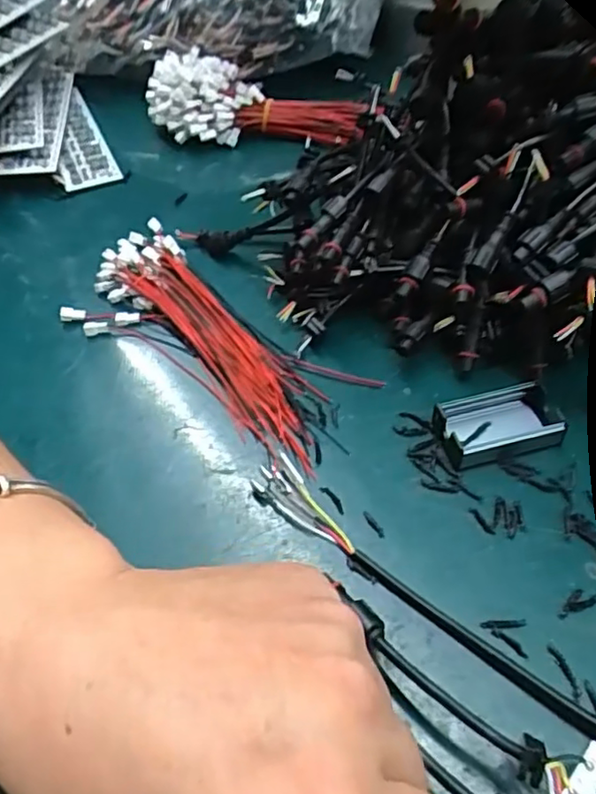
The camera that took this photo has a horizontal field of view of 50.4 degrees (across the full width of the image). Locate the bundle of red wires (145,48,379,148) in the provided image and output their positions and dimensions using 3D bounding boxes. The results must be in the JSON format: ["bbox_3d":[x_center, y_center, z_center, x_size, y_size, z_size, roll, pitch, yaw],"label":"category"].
[{"bbox_3d":[-0.032,-0.218,0.470,0.163,0.047,0.057,6,51,10],"label":"bundle of red wires"}]

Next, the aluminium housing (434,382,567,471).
[{"bbox_3d":[0.091,0.013,0.288,0.053,0.015,0.031,-13,51,-5],"label":"aluminium housing"}]

